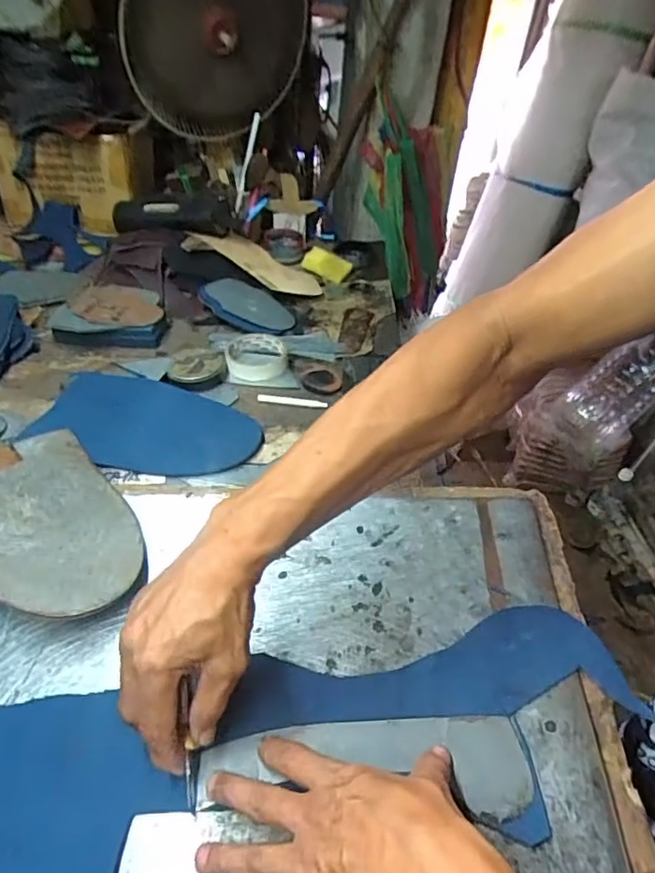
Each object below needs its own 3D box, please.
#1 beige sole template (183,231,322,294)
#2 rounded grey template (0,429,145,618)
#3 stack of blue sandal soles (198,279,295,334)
[{"bbox_3d":[-0.125,-0.304,0.957,0.235,0.023,0.111,28,45,-2],"label":"beige sole template"},{"bbox_3d":[-0.261,0.073,0.506,0.251,0.007,0.141,32,39,34],"label":"rounded grey template"},{"bbox_3d":[-0.128,-0.210,0.881,0.155,0.015,0.083,24,51,3],"label":"stack of blue sandal soles"}]

